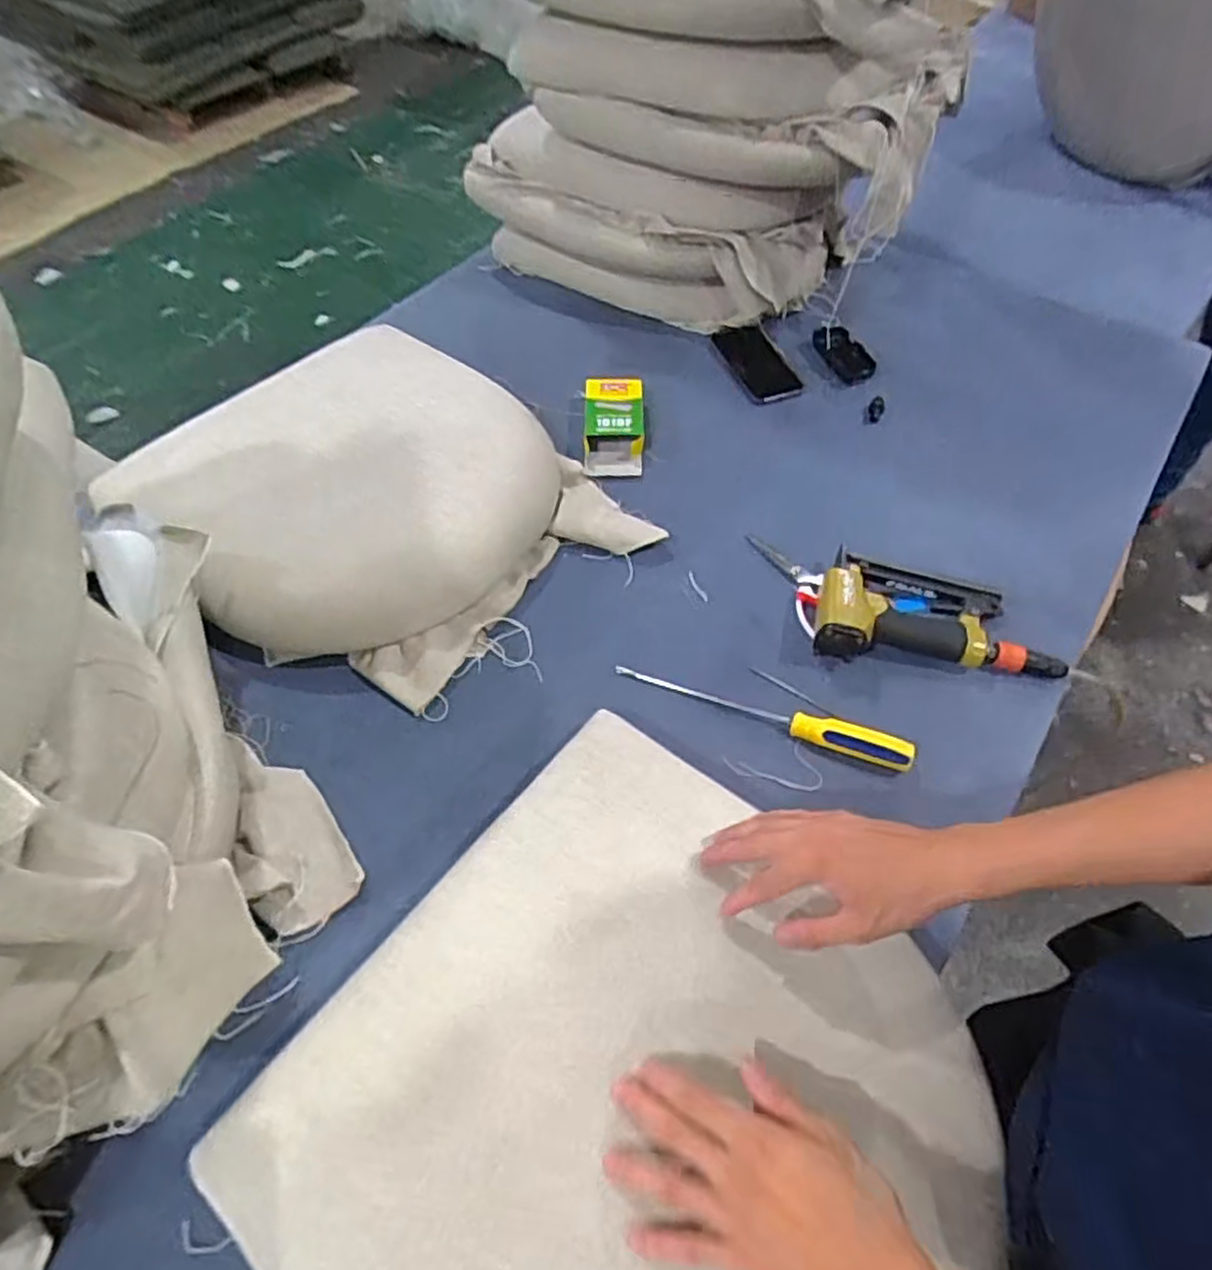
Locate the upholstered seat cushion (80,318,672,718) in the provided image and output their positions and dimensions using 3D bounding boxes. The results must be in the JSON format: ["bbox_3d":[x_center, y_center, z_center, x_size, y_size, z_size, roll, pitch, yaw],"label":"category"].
[{"bbox_3d":[-0.282,-0.172,0.866,0.555,0.090,0.439,36,63,22],"label":"upholstered seat cushion"}]

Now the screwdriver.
[{"bbox_3d":[0.153,0.070,0.724,0.292,0.031,0.030,21,59,14],"label":"screwdriver"}]

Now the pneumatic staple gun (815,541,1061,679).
[{"bbox_3d":[0.342,-0.025,0.775,0.253,0.056,0.129,3,56,3],"label":"pneumatic staple gun"}]

